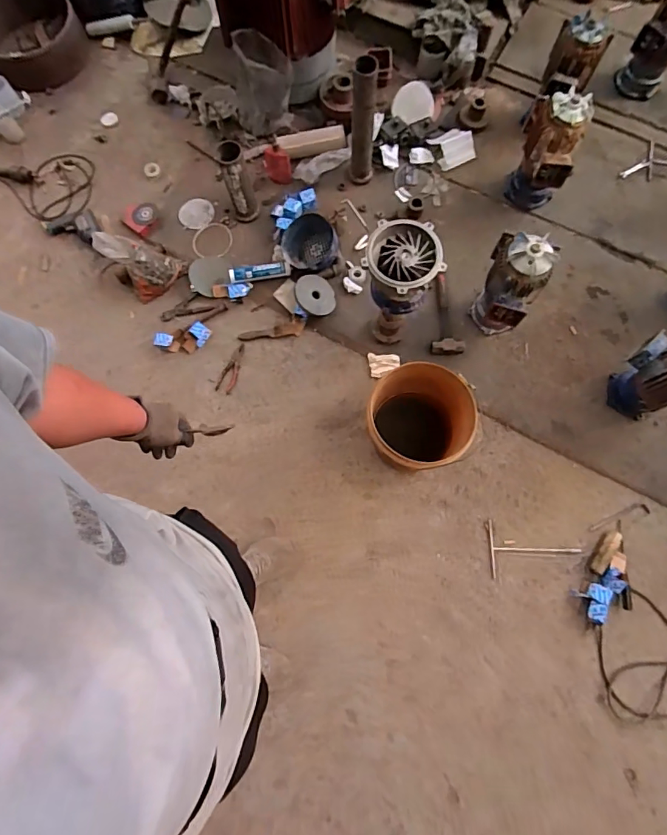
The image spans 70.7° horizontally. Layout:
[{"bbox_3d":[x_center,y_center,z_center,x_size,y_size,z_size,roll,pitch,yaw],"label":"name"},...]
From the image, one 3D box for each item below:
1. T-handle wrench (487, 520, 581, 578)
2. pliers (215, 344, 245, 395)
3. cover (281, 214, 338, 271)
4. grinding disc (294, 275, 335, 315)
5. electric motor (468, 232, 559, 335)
[{"bbox_3d":[0.659,0.425,1.543,0.289,0.011,0.177,-1,79,0],"label":"T-handle wrench"},{"bbox_3d":[-0.357,-0.172,1.674,0.056,0.014,0.183,26,80,5],"label":"pliers"},{"bbox_3d":[-0.087,-0.623,1.702,0.198,0.083,0.198,-6,78,-1],"label":"cover"},{"bbox_3d":[-0.065,-0.440,1.696,0.138,0.020,0.146,0,79,0],"label":"grinding disc"},{"bbox_3d":[0.562,-0.411,1.511,0.167,0.390,0.206,19,76,5],"label":"electric motor"}]

